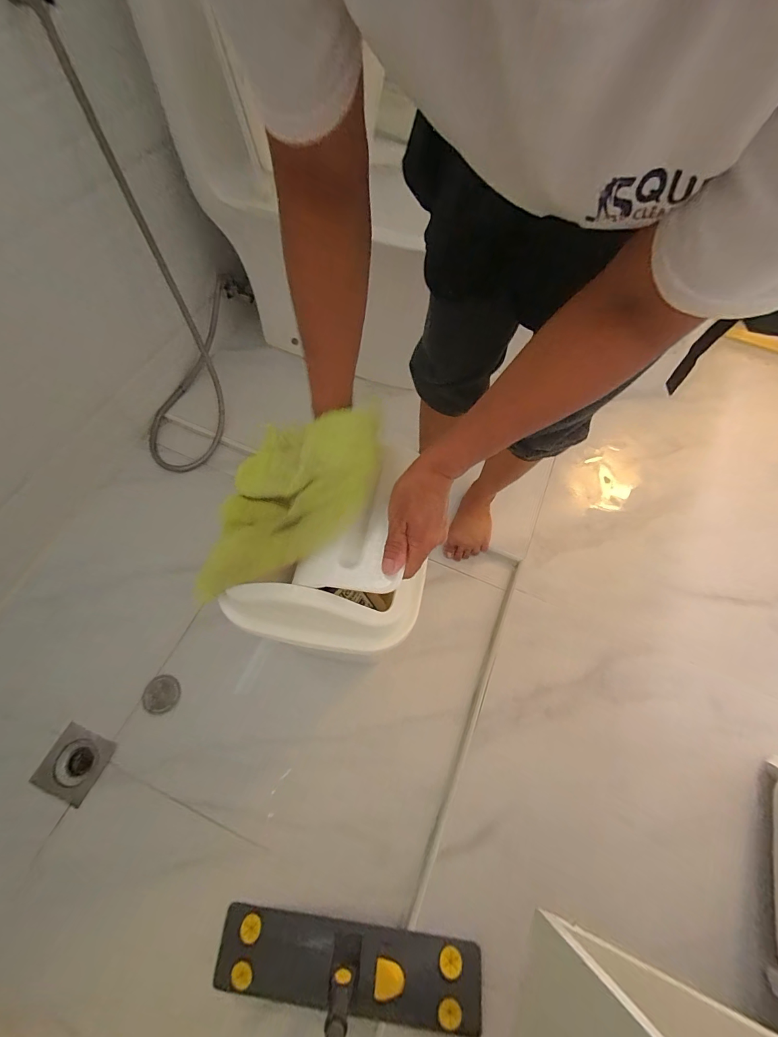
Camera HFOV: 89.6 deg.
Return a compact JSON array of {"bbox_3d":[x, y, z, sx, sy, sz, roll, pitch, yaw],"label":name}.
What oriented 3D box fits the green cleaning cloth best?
[{"bbox_3d":[-0.115,-0.020,0.427,0.192,0.034,0.218,3,70,32],"label":"green cleaning cloth"}]

